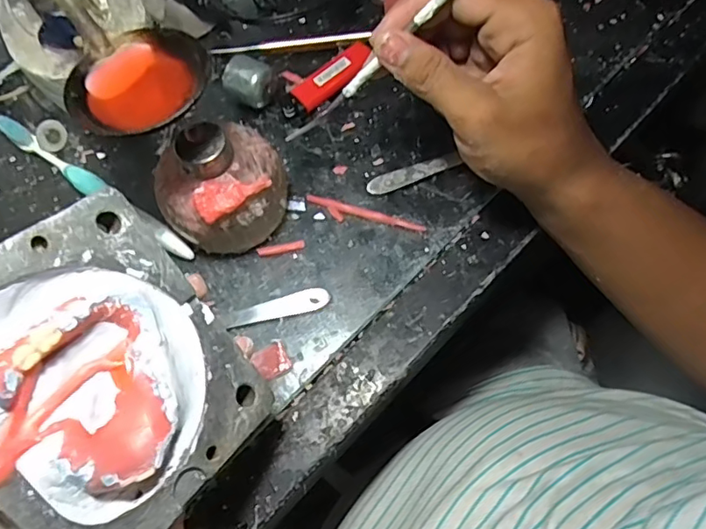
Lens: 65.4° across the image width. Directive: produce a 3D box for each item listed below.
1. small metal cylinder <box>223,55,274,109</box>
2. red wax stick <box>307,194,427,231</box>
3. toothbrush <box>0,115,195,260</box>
[{"bbox_3d":[-0.073,-0.127,0.391,0.030,0.030,0.026,25,69,14],"label":"small metal cylinder"},{"bbox_3d":[0.007,-0.030,0.350,0.078,0.004,0.012,16,67,10],"label":"red wax stick"},{"bbox_3d":[-0.177,-0.053,0.372,0.185,0.016,0.013,33,71,16],"label":"toothbrush"}]

